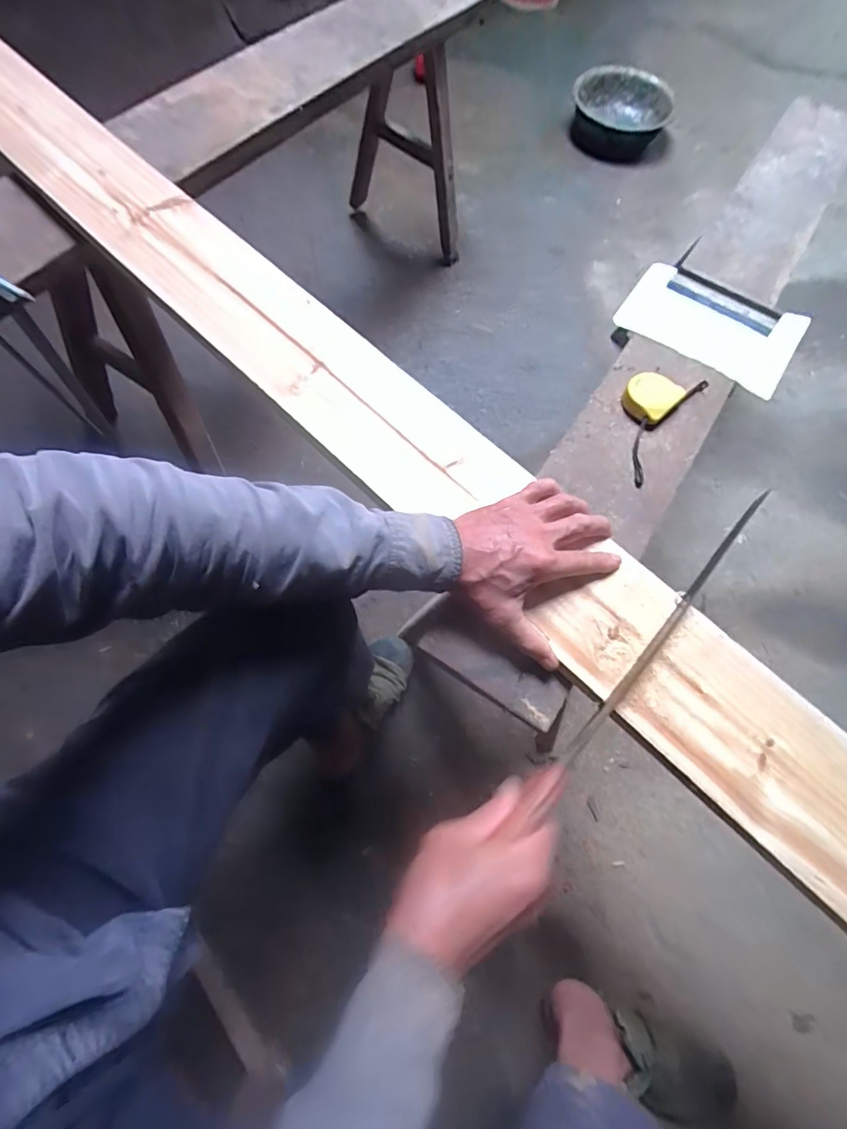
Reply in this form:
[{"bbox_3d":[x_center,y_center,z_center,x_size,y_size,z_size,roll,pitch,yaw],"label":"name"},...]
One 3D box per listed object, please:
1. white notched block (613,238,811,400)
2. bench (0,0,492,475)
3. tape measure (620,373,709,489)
[{"bbox_3d":[0.369,-0.310,0.633,0.212,0.022,0.158,35,69,15],"label":"white notched block"},{"bbox_3d":[-0.226,-0.691,0.954,0.315,0.456,1.227,24,67,7],"label":"bench"},{"bbox_3d":[0.250,-0.167,0.548,0.071,0.021,0.169,36,69,11],"label":"tape measure"}]

